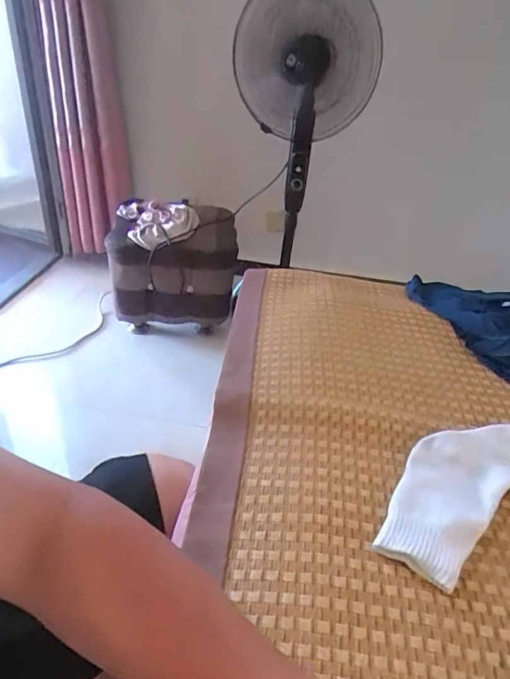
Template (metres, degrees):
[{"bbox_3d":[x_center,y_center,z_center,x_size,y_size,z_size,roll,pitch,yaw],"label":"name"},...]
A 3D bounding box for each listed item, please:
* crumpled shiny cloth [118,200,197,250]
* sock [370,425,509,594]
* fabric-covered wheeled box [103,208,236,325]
[{"bbox_3d":[-0.310,-0.380,1.475,0.245,0.084,0.220,-3,36,-13],"label":"crumpled shiny cloth"},{"bbox_3d":[0.223,0.147,0.476,0.261,0.023,0.116,-19,42,-29],"label":"sock"},{"bbox_3d":[-0.272,-0.276,1.576,0.398,0.312,0.363,1,36,-7],"label":"fabric-covered wheeled box"}]

